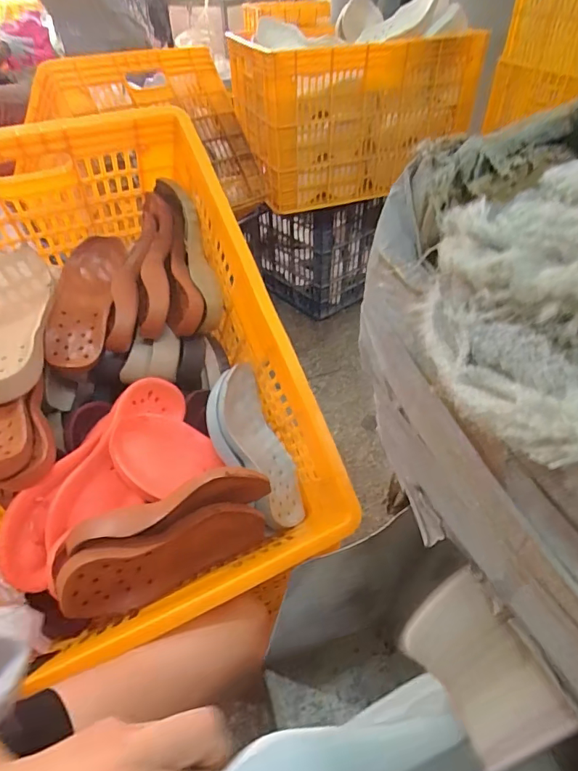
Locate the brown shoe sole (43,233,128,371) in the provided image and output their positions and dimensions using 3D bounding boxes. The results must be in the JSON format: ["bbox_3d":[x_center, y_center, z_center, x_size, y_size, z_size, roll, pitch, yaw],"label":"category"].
[{"bbox_3d":[-0.347,-0.141,0.768,0.102,0.059,0.252,3,70,5],"label":"brown shoe sole"}]

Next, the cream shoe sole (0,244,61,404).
[{"bbox_3d":[-0.420,-0.103,0.685,0.120,0.045,0.299,-12,56,-3],"label":"cream shoe sole"}]

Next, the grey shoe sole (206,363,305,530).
[{"bbox_3d":[-0.051,0.098,0.708,0.102,0.058,0.248,-26,88,-23],"label":"grey shoe sole"}]

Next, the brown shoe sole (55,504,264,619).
[{"bbox_3d":[-0.157,0.217,0.595,0.258,0.108,0.040,-10,27,-33],"label":"brown shoe sole"}]

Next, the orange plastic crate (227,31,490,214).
[{"bbox_3d":[0.173,-0.810,1.365,0.597,0.379,0.413,-17,46,-15],"label":"orange plastic crate"}]

